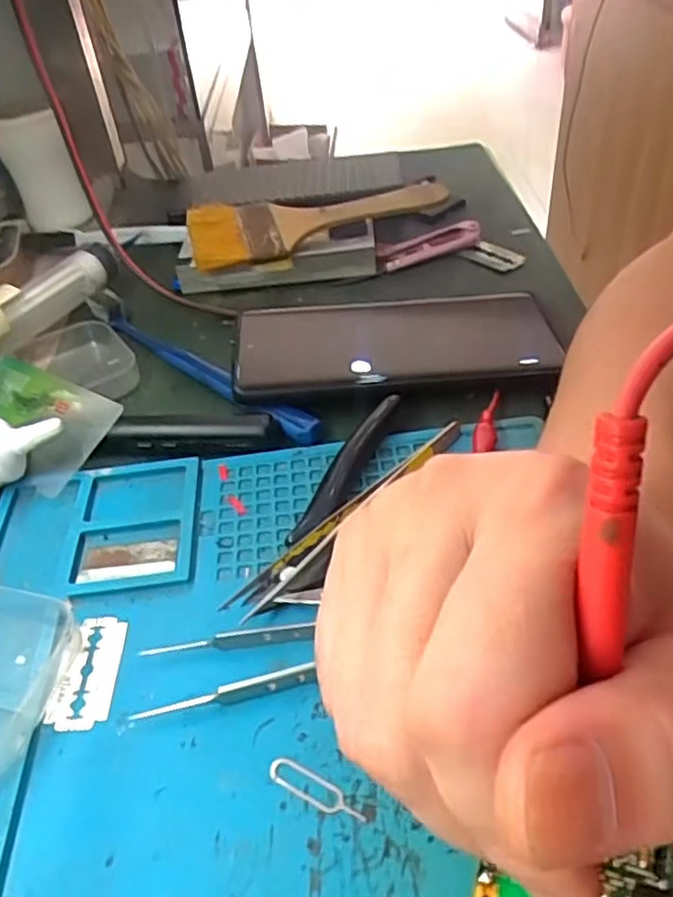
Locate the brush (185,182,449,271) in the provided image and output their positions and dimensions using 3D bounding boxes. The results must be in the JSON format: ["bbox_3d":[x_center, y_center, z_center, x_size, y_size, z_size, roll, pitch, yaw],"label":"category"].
[{"bbox_3d":[-0.013,-0.138,0.420,0.158,0.012,0.061,-3,50,5],"label":"brush"}]

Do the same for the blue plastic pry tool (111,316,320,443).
[{"bbox_3d":[-0.071,-0.043,0.360,0.019,0.012,0.166,-37,50,-28],"label":"blue plastic pry tool"}]

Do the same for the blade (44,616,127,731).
[{"bbox_3d":[-0.088,0.078,0.242,0.021,0.004,0.042,-4,43,3],"label":"blade"}]

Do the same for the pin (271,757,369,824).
[{"bbox_3d":[-0.006,0.102,0.205,0.033,0.004,0.009,19,49,26],"label":"pin"}]

